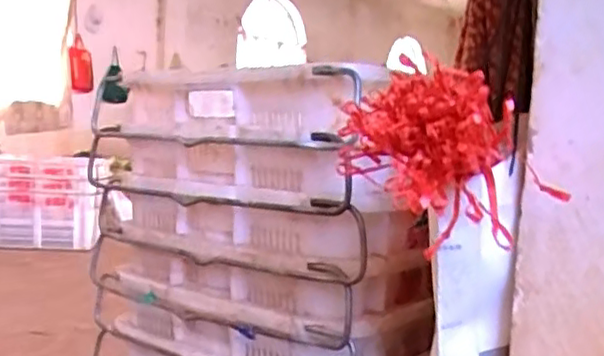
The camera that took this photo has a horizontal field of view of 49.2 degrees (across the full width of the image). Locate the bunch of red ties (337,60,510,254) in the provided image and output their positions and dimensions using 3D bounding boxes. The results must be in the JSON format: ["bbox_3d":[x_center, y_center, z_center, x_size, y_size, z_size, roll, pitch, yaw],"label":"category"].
[{"bbox_3d":[0.108,-0.028,0.555,0.150,0.128,0.162,4,4,6],"label":"bunch of red ties"}]

